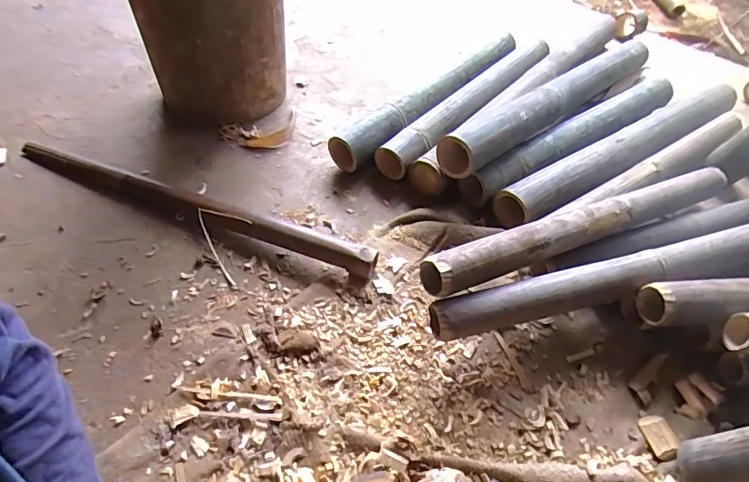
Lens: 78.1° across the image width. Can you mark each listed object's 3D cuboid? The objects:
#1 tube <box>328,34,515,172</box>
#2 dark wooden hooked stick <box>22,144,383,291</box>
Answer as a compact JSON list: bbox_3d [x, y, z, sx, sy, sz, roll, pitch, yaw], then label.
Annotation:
[{"bbox_3d":[0.147,-0.327,1.004,0.074,0.060,0.618,39,59,23],"label":"tube"},{"bbox_3d":[-0.317,-0.067,0.776,0.676,0.052,0.057,18,53,9],"label":"dark wooden hooked stick"}]

